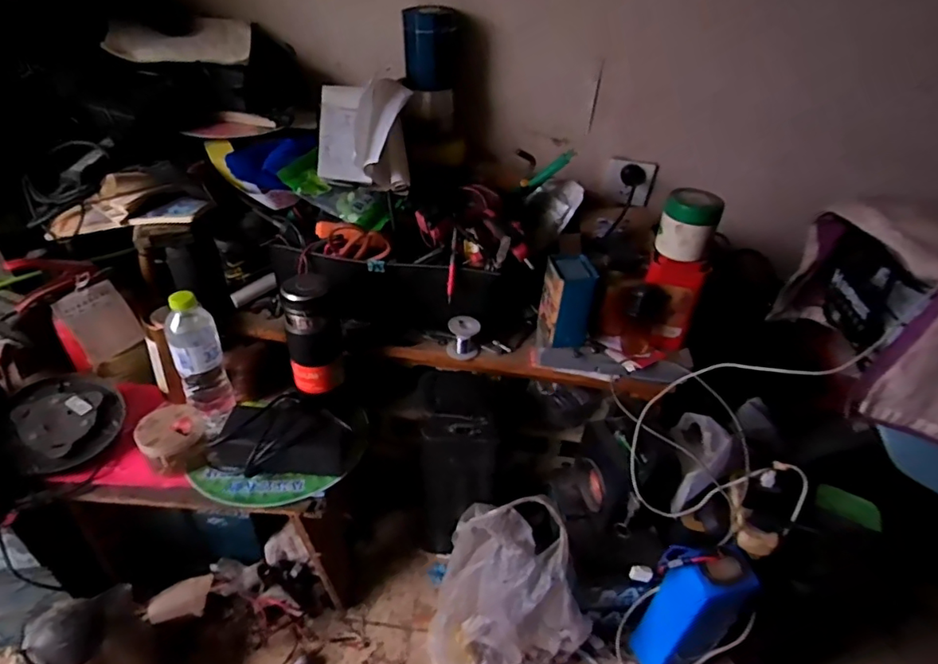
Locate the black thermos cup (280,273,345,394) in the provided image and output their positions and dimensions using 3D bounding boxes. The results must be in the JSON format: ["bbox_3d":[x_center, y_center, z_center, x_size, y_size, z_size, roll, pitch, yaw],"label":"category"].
[{"bbox_3d":[-0.227,0.005,0.802,0.077,0.169,0.072,3,39,-3],"label":"black thermos cup"}]

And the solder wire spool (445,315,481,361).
[{"bbox_3d":[-0.009,0.009,0.876,0.049,0.056,0.049,3,39,-3],"label":"solder wire spool"}]

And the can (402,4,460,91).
[{"bbox_3d":[-0.058,-0.463,0.898,0.065,0.115,0.074,31,45,29],"label":"can"}]

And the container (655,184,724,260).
[{"bbox_3d":[0.314,-0.153,0.786,0.075,0.085,0.059,24,42,21],"label":"container"}]

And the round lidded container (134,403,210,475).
[{"bbox_3d":[-0.417,0.152,0.775,0.084,0.067,0.074,-28,49,-34],"label":"round lidded container"}]

